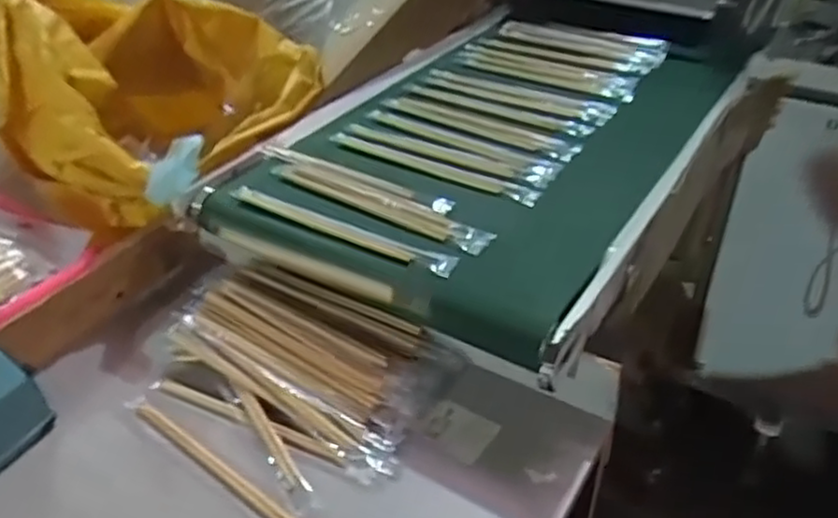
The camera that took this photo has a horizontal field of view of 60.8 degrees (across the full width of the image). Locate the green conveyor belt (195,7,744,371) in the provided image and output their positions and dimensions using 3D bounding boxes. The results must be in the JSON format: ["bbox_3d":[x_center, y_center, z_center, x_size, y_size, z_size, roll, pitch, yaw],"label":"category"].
[{"bbox_3d":[0.108,-0.161,0.851,0.376,0.034,0.656,20,42,26],"label":"green conveyor belt"}]

